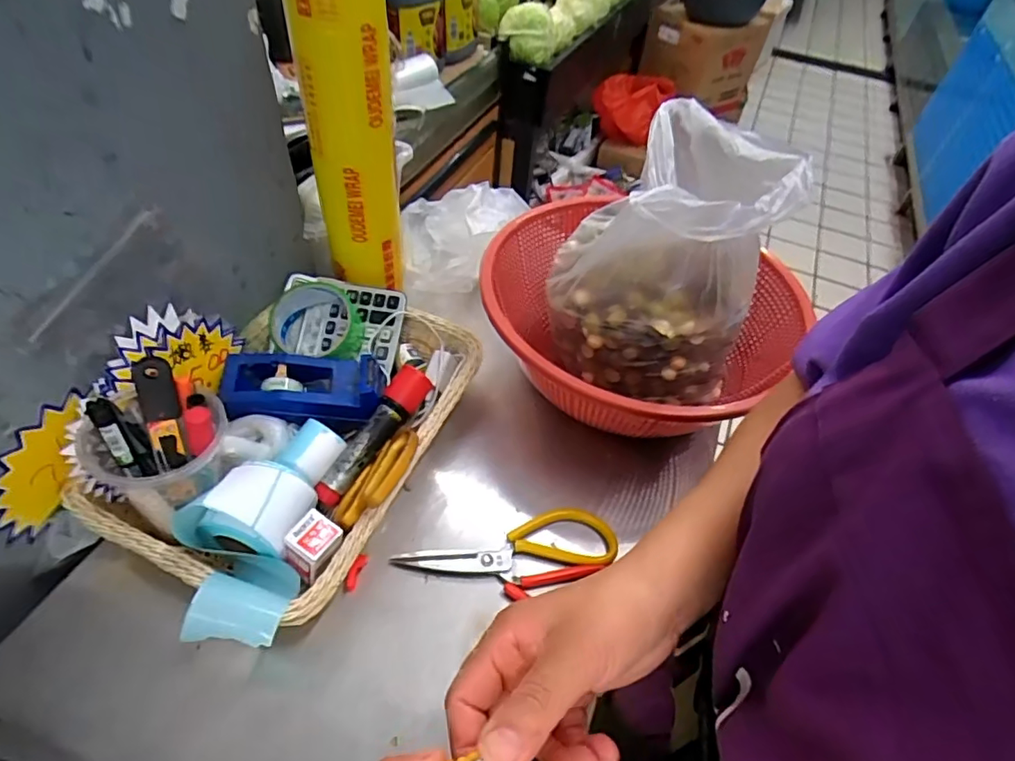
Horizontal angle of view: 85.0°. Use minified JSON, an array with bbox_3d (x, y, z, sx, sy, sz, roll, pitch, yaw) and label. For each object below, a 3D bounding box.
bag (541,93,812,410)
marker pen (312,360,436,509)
[{"bbox_3d":[0.149,-0.131,0.554,0.189,0.233,0.235,12,48,4],"label":"bag"},{"bbox_3d":[-0.131,0.052,0.545,0.027,0.036,0.153,27,67,20],"label":"marker pen"}]

